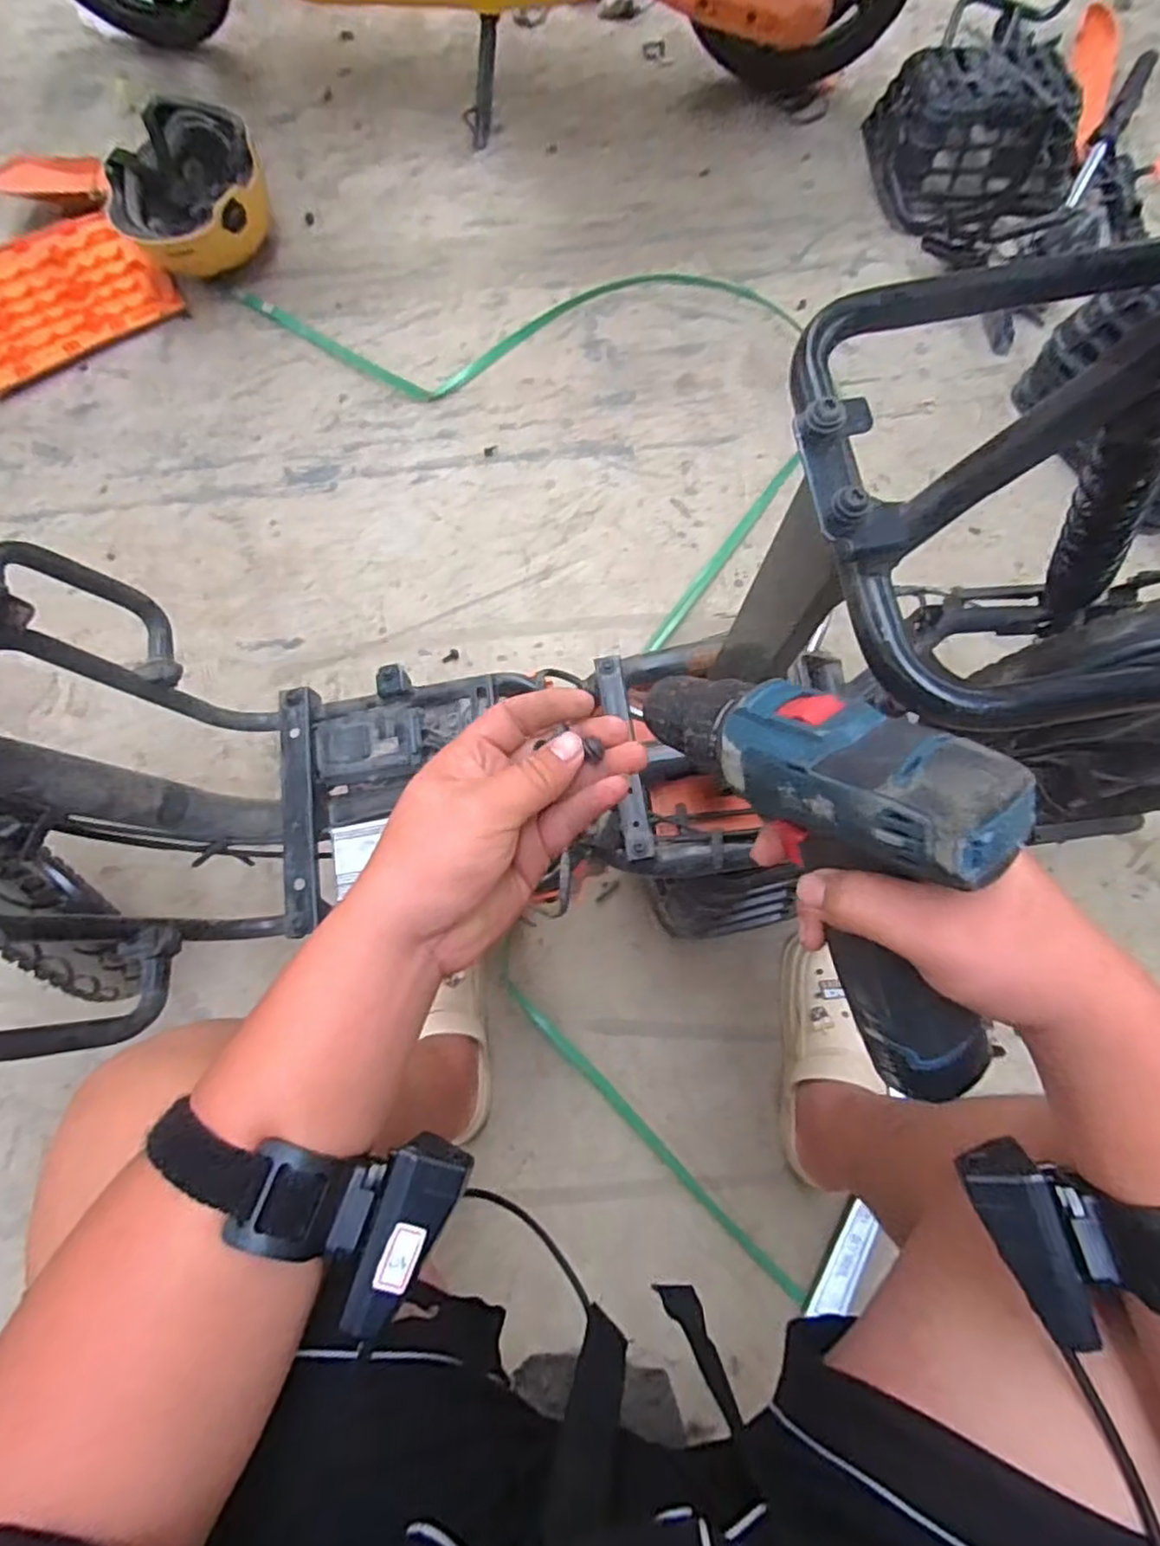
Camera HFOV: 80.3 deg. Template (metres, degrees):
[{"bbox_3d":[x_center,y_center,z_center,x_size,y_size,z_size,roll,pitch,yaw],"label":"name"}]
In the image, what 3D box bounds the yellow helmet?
[{"bbox_3d":[-0.607,-0.900,1.091,0.200,0.152,0.217,0,74,0],"label":"yellow helmet"}]

